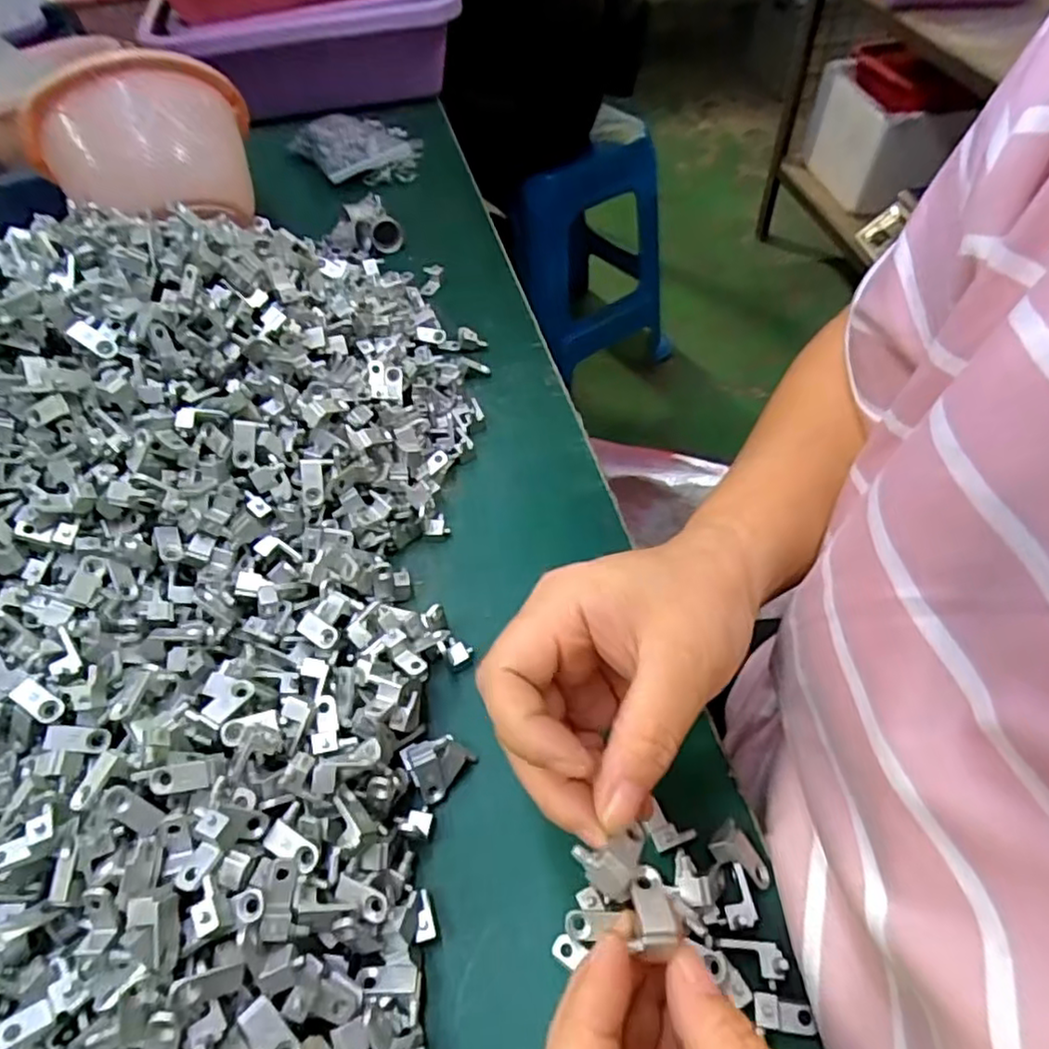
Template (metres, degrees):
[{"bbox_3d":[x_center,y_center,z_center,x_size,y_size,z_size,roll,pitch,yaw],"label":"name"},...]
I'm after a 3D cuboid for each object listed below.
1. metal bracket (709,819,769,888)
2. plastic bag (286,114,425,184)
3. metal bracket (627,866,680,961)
[{"bbox_3d":[0.083,0.128,0.260,0.015,0.007,0.025,-25,56,-15],"label":"metal bracket"},{"bbox_3d":[-0.141,-0.333,0.597,0.097,0.038,0.103,-28,57,-19],"label":"plastic bag"},{"bbox_3d":[0.037,0.110,0.195,0.012,0.005,0.023,1,33,2],"label":"metal bracket"}]

